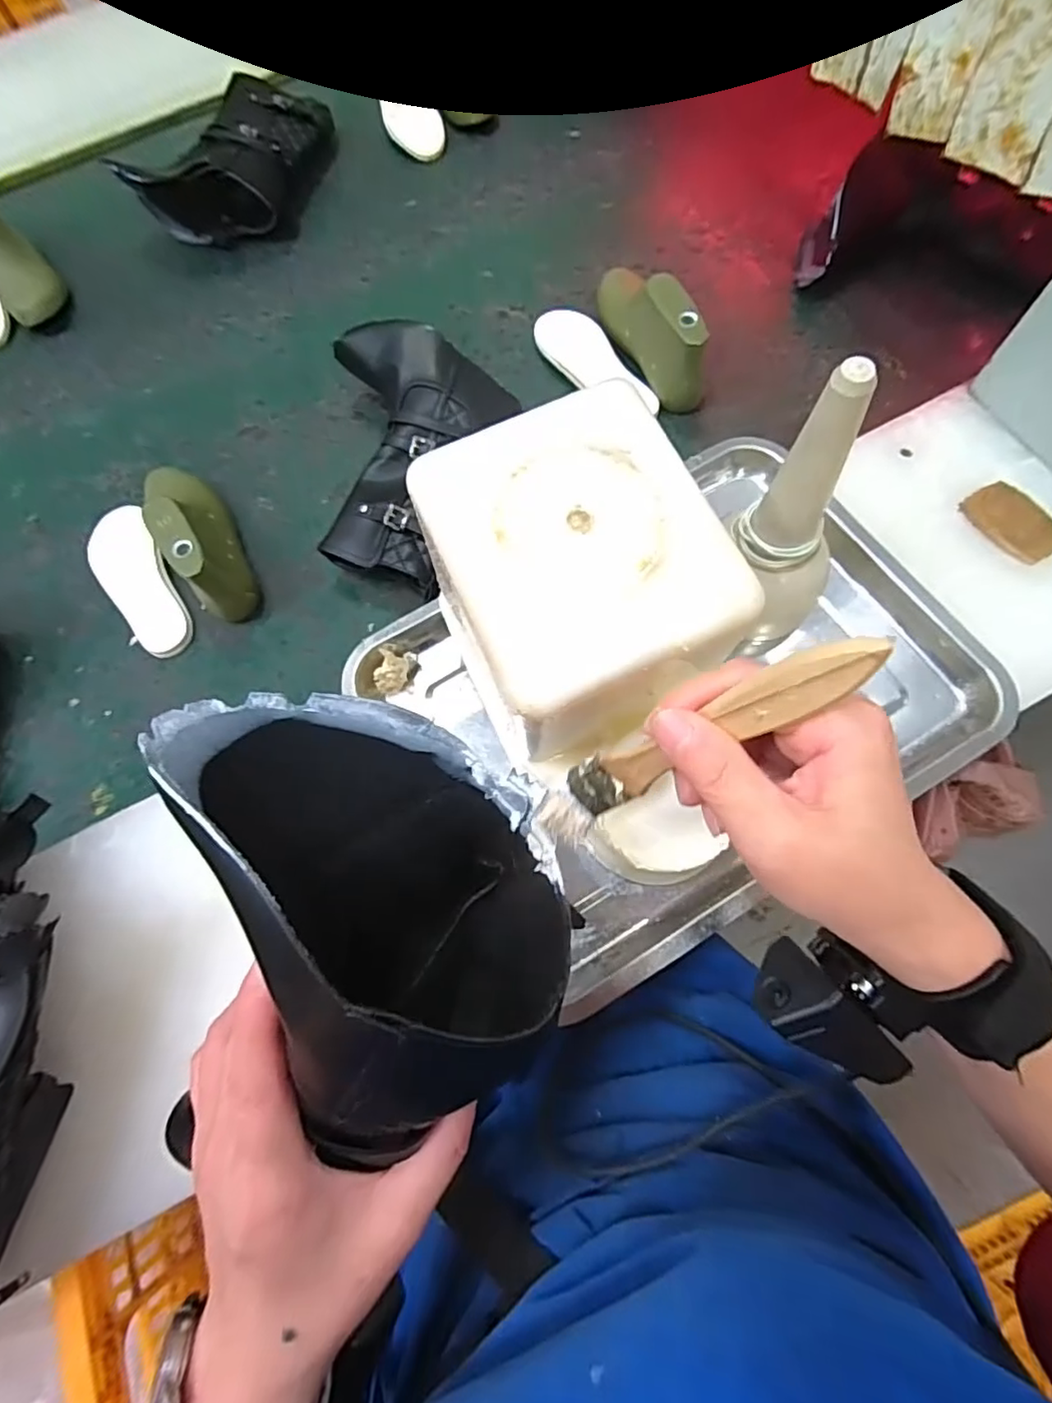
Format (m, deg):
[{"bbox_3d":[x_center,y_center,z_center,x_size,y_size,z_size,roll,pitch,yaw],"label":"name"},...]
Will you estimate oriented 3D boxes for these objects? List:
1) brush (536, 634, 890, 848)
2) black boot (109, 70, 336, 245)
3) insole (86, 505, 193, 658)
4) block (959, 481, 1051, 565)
[{"bbox_3d":[0.053,0.017,0.205,0.016,0.139,0.022,-3,66,-41],"label":"brush"},{"bbox_3d":[-0.339,-0.635,0.688,0.158,0.078,0.221,12,74,8],"label":"black boot"},{"bbox_3d":[-0.355,-0.111,0.548,0.058,0.014,0.167,-32,73,-6],"label":"insole"},{"bbox_3d":[0.372,-0.137,0.456,0.043,0.008,0.069,-32,73,-6],"label":"block"}]

